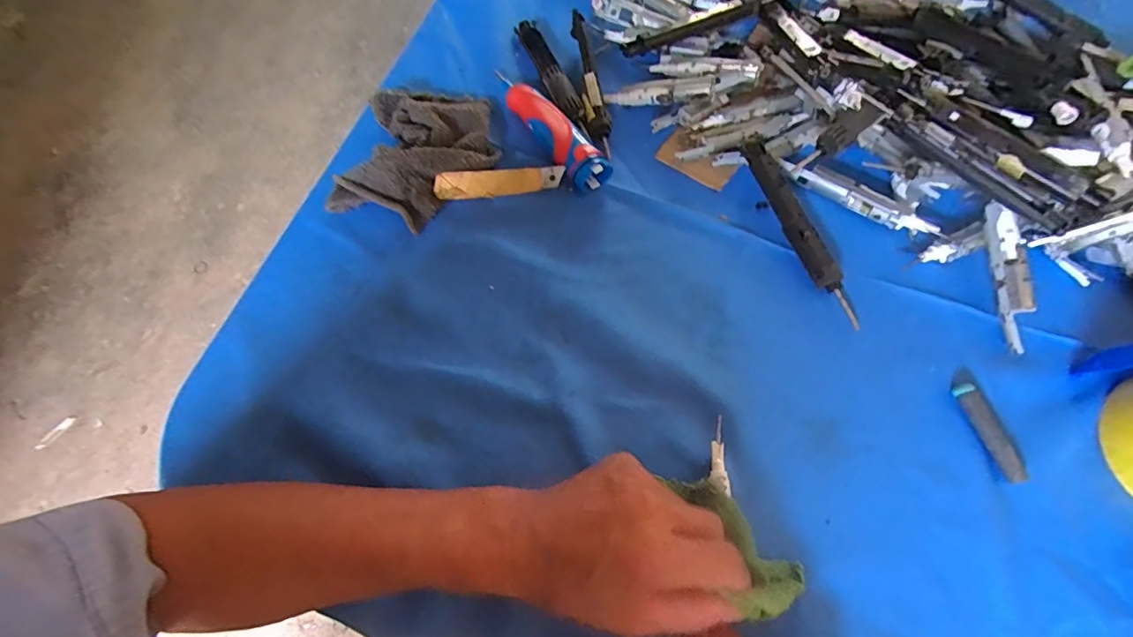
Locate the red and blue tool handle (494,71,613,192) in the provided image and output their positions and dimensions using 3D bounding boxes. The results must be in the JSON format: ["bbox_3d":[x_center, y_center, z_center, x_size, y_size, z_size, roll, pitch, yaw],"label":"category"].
[{"bbox_3d":[-0.020,-0.176,0.446,0.035,0.030,0.158,-34,71,-11],"label":"red and blue tool handle"}]

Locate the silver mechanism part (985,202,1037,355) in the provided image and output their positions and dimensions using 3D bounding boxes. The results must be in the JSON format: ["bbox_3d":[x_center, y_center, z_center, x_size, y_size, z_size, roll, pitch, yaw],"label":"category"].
[{"bbox_3d":[0.327,-0.030,0.366,0.016,0.018,0.109,-5,86,1],"label":"silver mechanism part"}]

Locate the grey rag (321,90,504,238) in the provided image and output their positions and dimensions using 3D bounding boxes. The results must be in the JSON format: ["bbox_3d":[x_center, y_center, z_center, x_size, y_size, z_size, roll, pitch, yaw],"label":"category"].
[{"bbox_3d":[-0.127,-0.148,0.434,0.122,0.031,0.139,9,69,6],"label":"grey rag"}]

